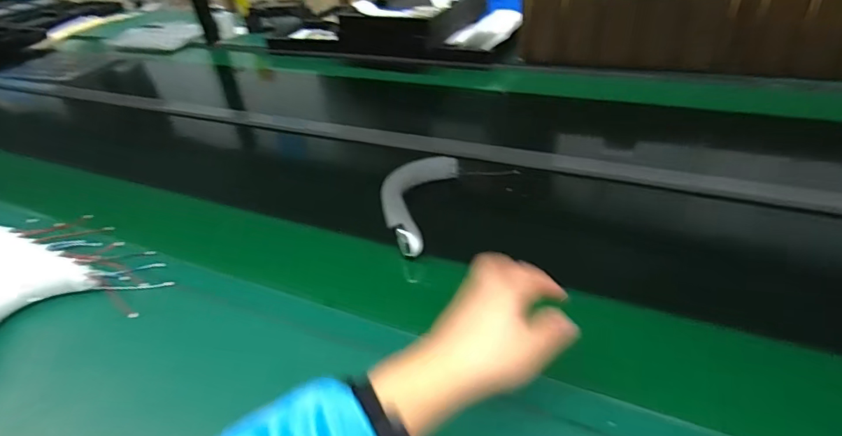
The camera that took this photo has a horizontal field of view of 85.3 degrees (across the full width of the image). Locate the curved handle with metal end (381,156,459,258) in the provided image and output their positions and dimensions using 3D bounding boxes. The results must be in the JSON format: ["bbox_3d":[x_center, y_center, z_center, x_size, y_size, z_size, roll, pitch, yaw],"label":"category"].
[{"bbox_3d":[-0.013,-0.028,0.702,0.091,0.051,0.222,7,40,17],"label":"curved handle with metal end"}]

